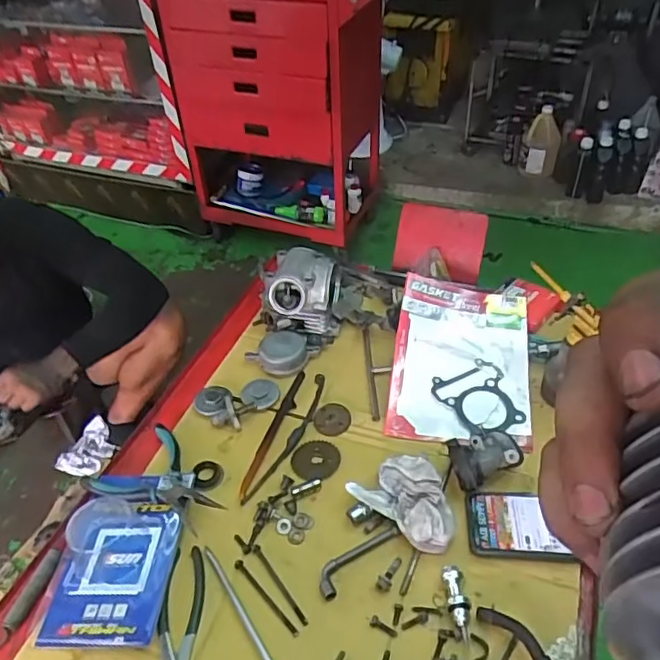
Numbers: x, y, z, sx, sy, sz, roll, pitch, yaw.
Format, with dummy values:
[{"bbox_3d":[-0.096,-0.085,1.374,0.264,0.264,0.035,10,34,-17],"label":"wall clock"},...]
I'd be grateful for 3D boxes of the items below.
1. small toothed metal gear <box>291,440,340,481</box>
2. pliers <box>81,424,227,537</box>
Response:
[{"bbox_3d":[-0.019,0.167,0.759,0.061,0.006,0.065,-5,36,13],"label":"small toothed metal gear"},{"bbox_3d":[-0.207,0.188,0.715,0.160,0.019,0.118,30,51,32],"label":"pliers"}]

